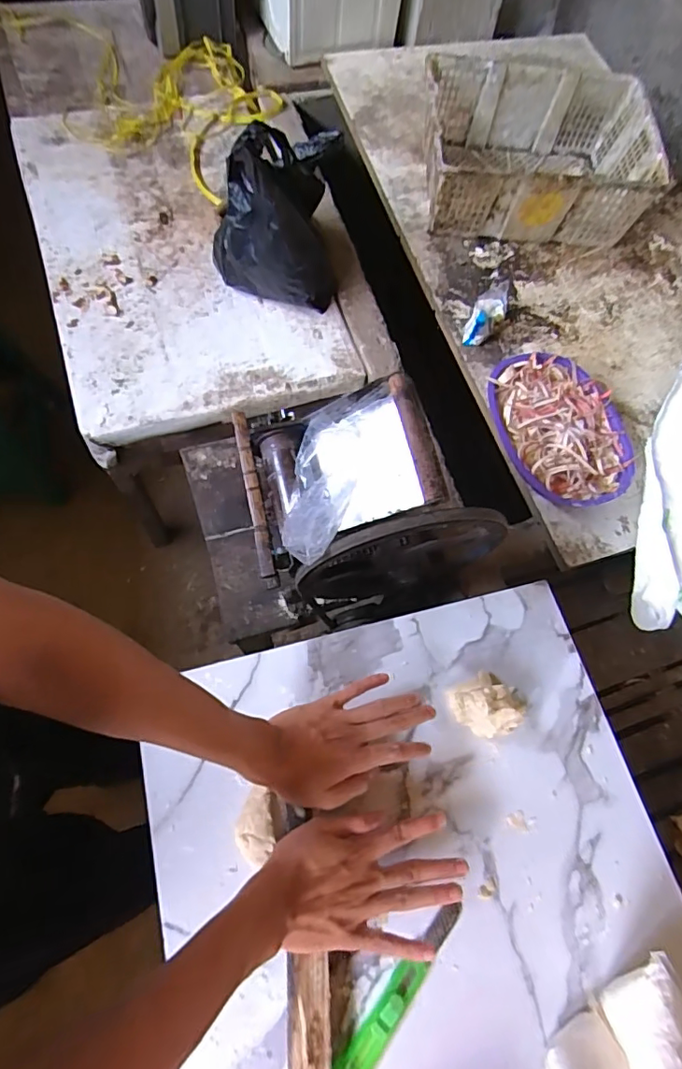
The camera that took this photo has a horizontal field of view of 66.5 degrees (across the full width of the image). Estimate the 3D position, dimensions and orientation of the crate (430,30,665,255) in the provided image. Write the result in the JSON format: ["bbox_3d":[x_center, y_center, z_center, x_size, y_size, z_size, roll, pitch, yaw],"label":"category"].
[{"bbox_3d":[0.414,-0.827,1.135,0.460,0.151,0.363,5,69,-4],"label":"crate"}]

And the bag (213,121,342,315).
[{"bbox_3d":[-0.118,-0.551,0.925,0.213,0.278,0.161,-8,70,-9],"label":"bag"}]

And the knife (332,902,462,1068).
[{"bbox_3d":[0.052,0.422,0.471,0.033,0.014,0.179,41,71,10],"label":"knife"}]

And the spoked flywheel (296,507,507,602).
[{"bbox_3d":[0.071,0.033,0.620,0.238,0.244,0.042,-13,71,-11],"label":"spoked flywheel"}]

